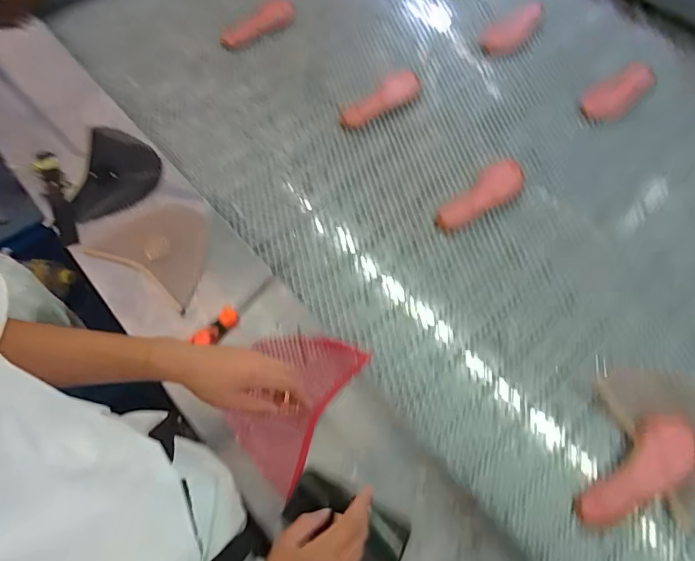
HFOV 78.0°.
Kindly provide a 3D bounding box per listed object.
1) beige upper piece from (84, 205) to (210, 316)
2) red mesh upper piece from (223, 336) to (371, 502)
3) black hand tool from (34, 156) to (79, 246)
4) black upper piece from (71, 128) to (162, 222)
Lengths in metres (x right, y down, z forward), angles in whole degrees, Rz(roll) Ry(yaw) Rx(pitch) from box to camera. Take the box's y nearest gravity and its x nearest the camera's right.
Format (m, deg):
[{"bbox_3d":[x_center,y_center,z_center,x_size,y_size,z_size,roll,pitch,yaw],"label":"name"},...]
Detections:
[{"bbox_3d":[-0.336,-0.066,0.768,0.202,0.027,0.161,24,69,9],"label":"beige upper piece"},{"bbox_3d":[-0.087,0.181,0.646,0.152,0.024,0.225,21,59,8],"label":"red mesh upper piece"},{"bbox_3d":[-0.541,-0.156,0.802,0.045,0.026,0.232,-25,69,-11],"label":"black hand tool"},{"bbox_3d":[-0.436,-0.203,0.819,0.148,0.015,0.201,6,67,2],"label":"black upper piece"}]

